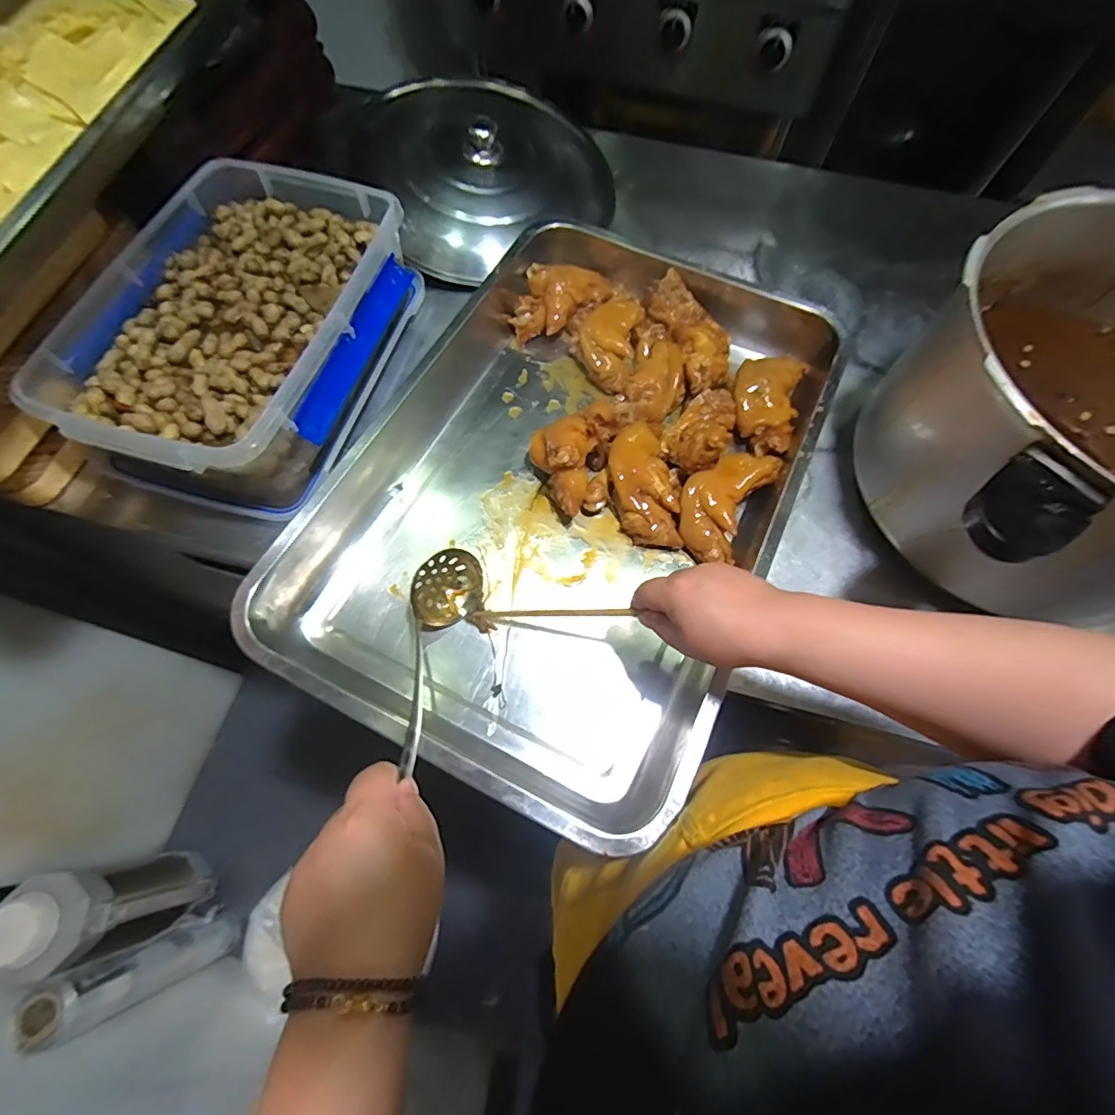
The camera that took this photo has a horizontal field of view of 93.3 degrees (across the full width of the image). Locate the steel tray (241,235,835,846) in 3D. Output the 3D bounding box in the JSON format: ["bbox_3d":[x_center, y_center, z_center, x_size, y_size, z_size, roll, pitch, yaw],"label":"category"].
[{"bbox_3d":[0.018,-0.089,0.523,0.396,0.075,0.583,28,71,8],"label":"steel tray"}]

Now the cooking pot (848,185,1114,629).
[{"bbox_3d":[0.478,-0.112,0.478,0.367,0.219,0.347,8,68,2],"label":"cooking pot"}]

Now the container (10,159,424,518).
[{"bbox_3d":[-0.322,-0.240,0.556,0.261,0.103,0.369,15,68,5],"label":"container"}]

